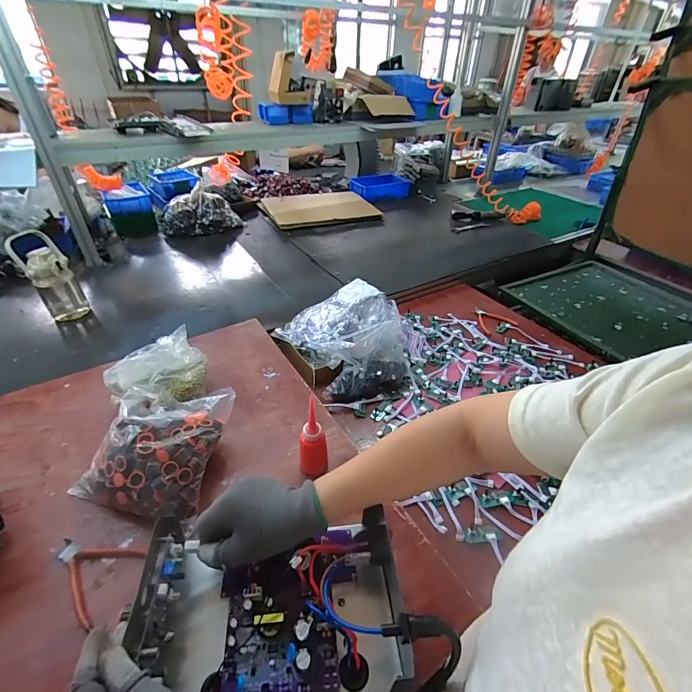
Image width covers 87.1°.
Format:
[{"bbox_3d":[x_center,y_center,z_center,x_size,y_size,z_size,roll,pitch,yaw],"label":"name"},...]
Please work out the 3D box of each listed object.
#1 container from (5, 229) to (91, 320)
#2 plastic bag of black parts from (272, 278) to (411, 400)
[{"bbox_3d":[-0.807,-0.189,0.994,0.107,0.221,0.095,-29,48,-33],"label":"container"},{"bbox_3d":[0.039,-0.034,0.971,0.340,0.140,0.322,-23,45,-28],"label":"plastic bag of black parts"}]

